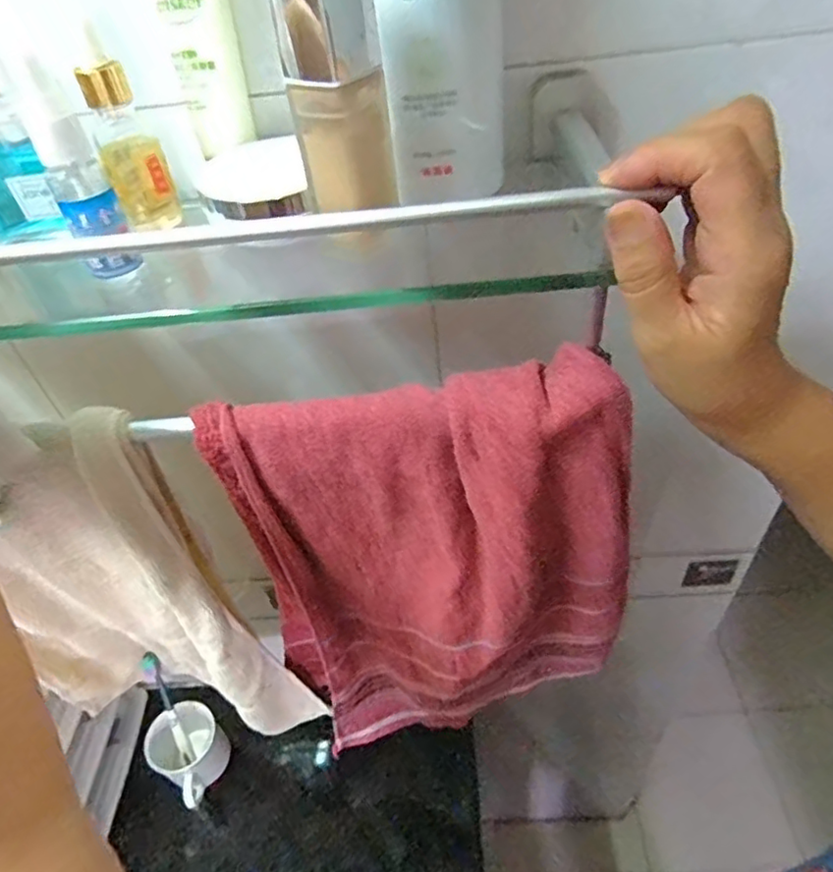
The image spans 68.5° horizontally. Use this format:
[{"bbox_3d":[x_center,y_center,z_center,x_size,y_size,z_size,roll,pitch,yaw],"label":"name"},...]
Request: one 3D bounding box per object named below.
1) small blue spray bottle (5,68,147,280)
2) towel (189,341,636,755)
[{"bbox_3d":[-0.142,-0.107,0.256,0.023,0.075,0.021,-28,47,-20],"label":"small blue spray bottle"},{"bbox_3d":[0.013,0.108,0.414,0.245,0.338,0.058,-6,44,2],"label":"towel"}]

